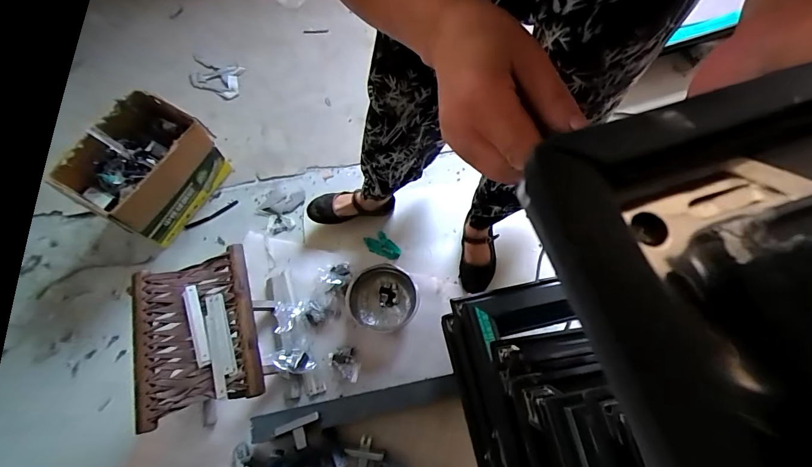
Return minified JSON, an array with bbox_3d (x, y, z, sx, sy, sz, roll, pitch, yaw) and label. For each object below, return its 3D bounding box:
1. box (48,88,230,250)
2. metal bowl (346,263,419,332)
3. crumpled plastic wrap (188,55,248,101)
[{"bbox_3d":[-0.744,-0.175,1.164,0.278,0.274,0.357,22,67,8],"label":"box"},{"bbox_3d":[-0.065,0.174,1.088,0.173,0.078,0.189,-1,67,1],"label":"metal bowl"},{"bbox_3d":[-0.700,-0.576,1.453,0.256,0.029,0.156,23,67,9],"label":"crumpled plastic wrap"}]

